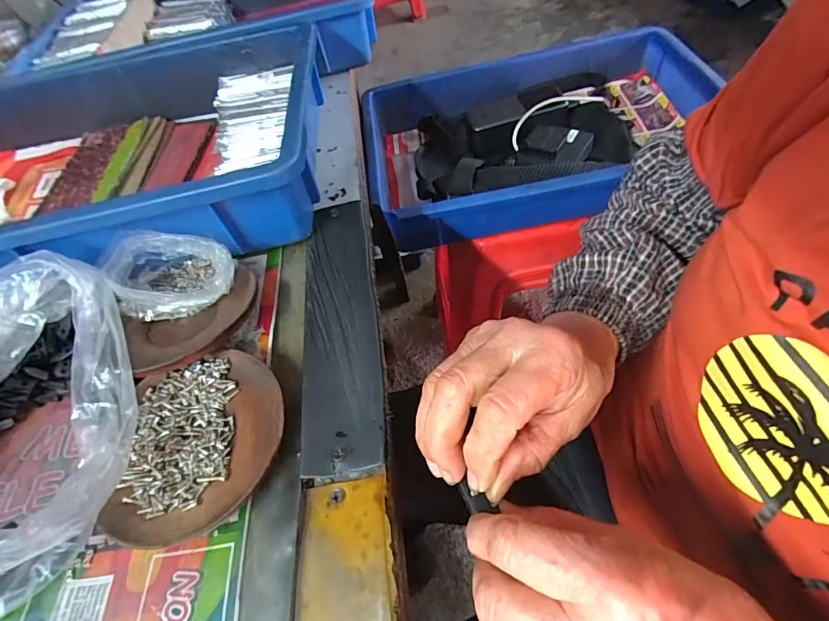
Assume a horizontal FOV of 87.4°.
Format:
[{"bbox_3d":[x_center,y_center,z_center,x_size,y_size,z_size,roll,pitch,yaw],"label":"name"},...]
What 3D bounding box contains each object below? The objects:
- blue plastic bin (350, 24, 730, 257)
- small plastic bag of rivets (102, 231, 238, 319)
[{"bbox_3d":[0.157,-0.224,0.568,0.417,0.104,0.287,-12,53,1],"label":"blue plastic bin"},{"bbox_3d":[-0.180,-0.024,0.323,0.095,0.051,0.056,-9,53,4],"label":"small plastic bag of rivets"}]

